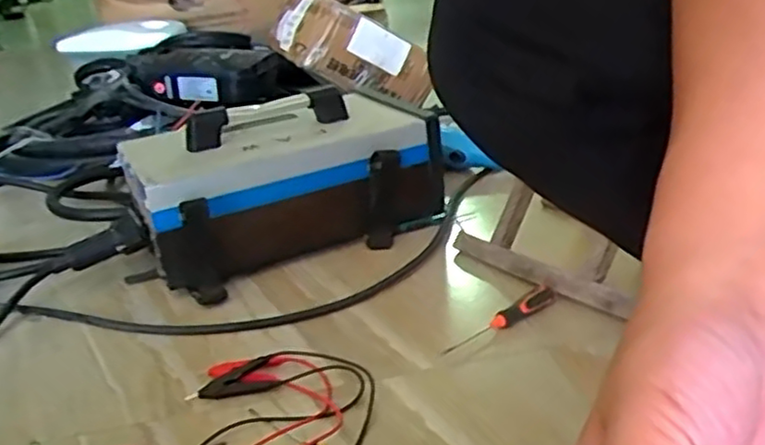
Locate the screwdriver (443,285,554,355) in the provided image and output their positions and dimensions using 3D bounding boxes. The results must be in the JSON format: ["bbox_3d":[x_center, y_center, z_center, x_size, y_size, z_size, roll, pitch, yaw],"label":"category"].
[{"bbox_3d":[0.128,0.107,0.757,0.156,0.021,0.019,-20,27,-26],"label":"screwdriver"}]

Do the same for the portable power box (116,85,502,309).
[{"bbox_3d":[-0.134,-0.057,0.979,0.411,0.186,0.198,-20,27,-25],"label":"portable power box"}]

